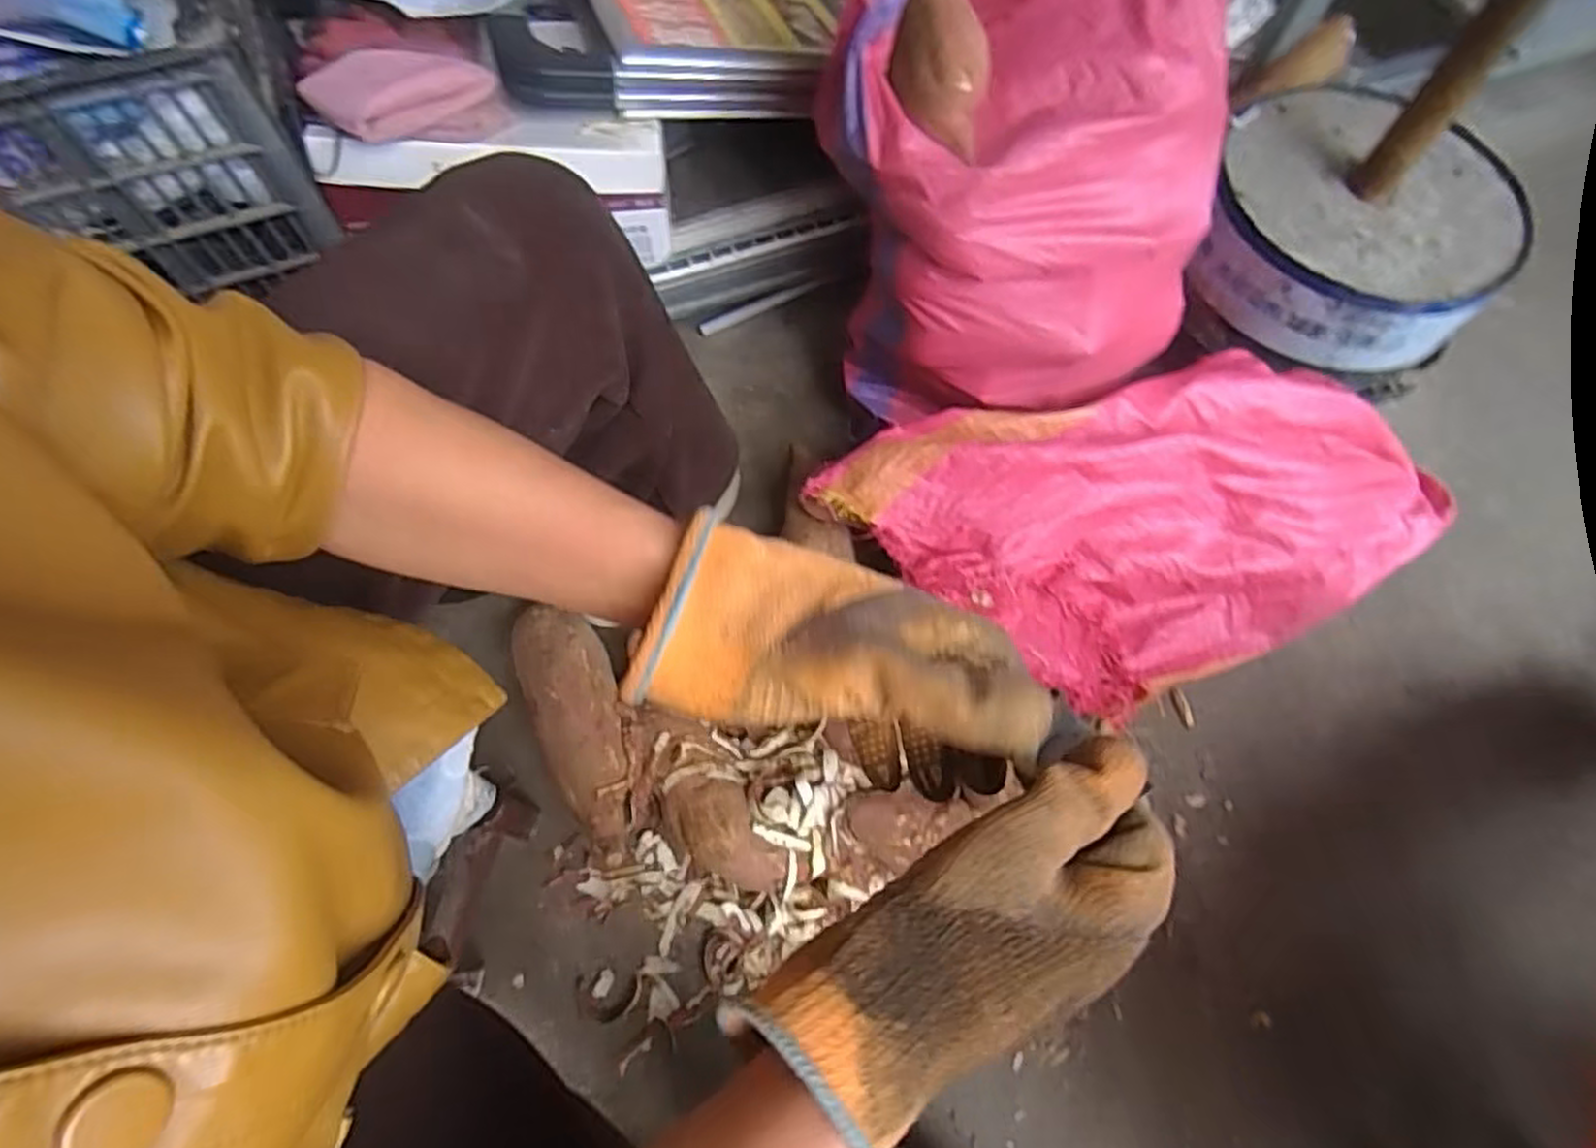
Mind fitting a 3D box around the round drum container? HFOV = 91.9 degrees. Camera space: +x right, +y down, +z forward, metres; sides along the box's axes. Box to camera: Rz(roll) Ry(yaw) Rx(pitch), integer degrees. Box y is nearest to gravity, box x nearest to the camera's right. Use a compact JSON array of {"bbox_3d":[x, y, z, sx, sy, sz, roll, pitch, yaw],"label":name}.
[{"bbox_3d":[0.629,-0.398,0.892,0.308,0.106,0.300,0,66,-1],"label":"round drum container"}]

